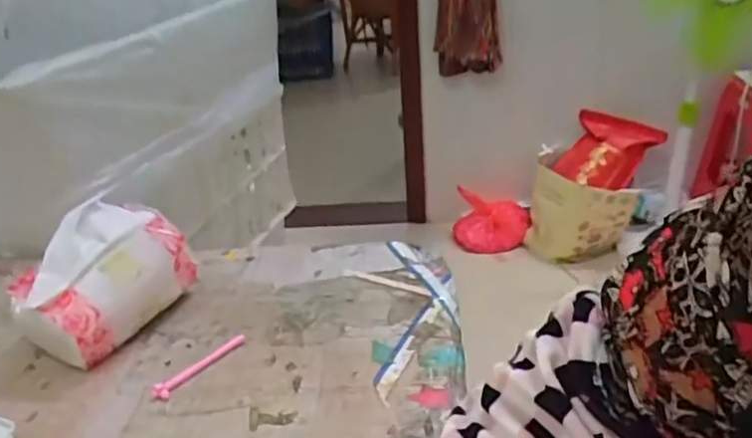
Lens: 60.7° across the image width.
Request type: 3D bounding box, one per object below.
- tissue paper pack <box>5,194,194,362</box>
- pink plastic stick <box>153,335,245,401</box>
[{"bbox_3d":[-0.237,0.055,0.551,0.086,0.095,0.134,10,31,26],"label":"tissue paper pack"},{"bbox_3d":[-0.140,0.116,0.510,0.018,0.006,0.084,15,34,34],"label":"pink plastic stick"}]

